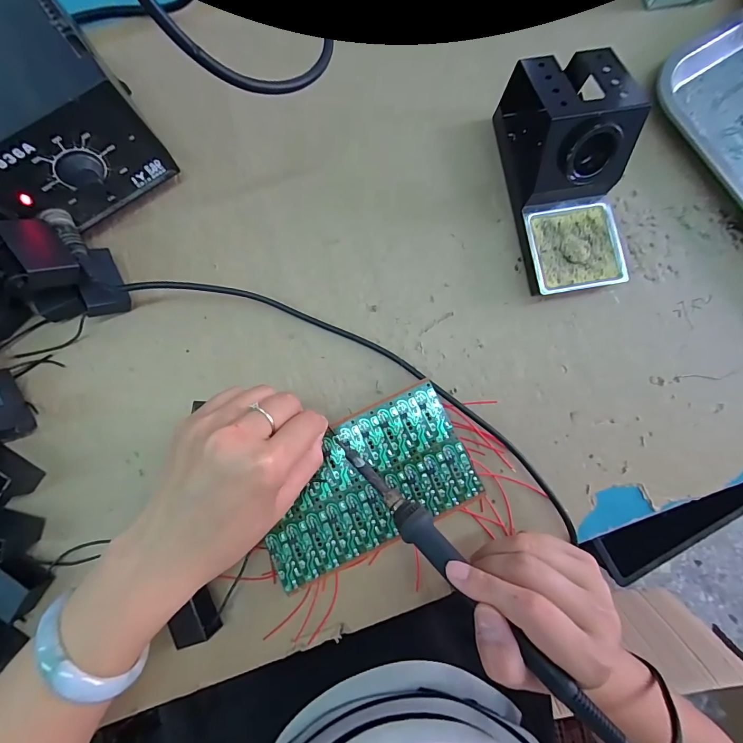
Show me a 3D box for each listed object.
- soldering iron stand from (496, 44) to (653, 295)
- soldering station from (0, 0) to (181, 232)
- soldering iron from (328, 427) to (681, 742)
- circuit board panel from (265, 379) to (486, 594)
[{"bbox_3d":[0.149,-0.149,0.280,0.072,0.074,0.166,-10,84,-2],"label":"soldering iron stand"},{"bbox_3d":[-0.234,-0.189,0.270,0.115,0.094,0.145,-31,85,-4],"label":"soldering station"},{"bbox_3d":[0.046,0.113,0.233,0.020,0.026,0.212,-45,60,-5],"label":"soldering iron"},{"bbox_3d":[-0.007,0.081,0.278,0.154,0.007,0.092,-26,85,-4],"label":"circuit board panel"}]

